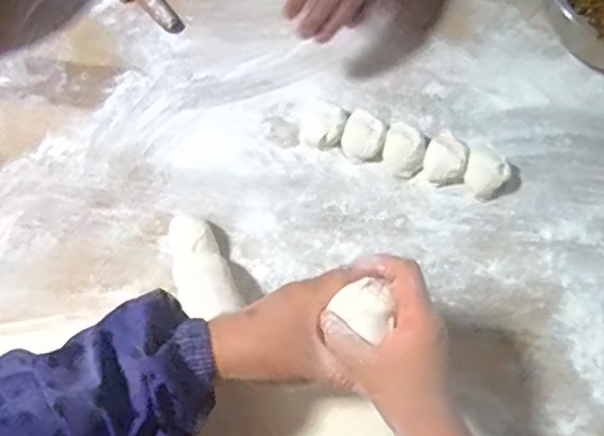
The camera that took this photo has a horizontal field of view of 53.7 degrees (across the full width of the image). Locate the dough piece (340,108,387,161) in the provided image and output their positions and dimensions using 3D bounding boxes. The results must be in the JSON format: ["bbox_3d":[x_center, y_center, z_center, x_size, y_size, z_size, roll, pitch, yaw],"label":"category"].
[{"bbox_3d":[0.068,-0.089,0.664,0.048,0.032,0.052,23,72,7],"label":"dough piece"}]

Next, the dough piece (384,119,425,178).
[{"bbox_3d":[0.113,-0.074,0.659,0.043,0.042,0.045,0,71,-1],"label":"dough piece"}]

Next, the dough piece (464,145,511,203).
[{"bbox_3d":[0.197,-0.050,0.647,0.046,0.044,0.042,0,71,-1],"label":"dough piece"}]

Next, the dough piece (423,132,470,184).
[{"bbox_3d":[0.159,-0.068,0.655,0.043,0.040,0.059,10,71,2],"label":"dough piece"}]

